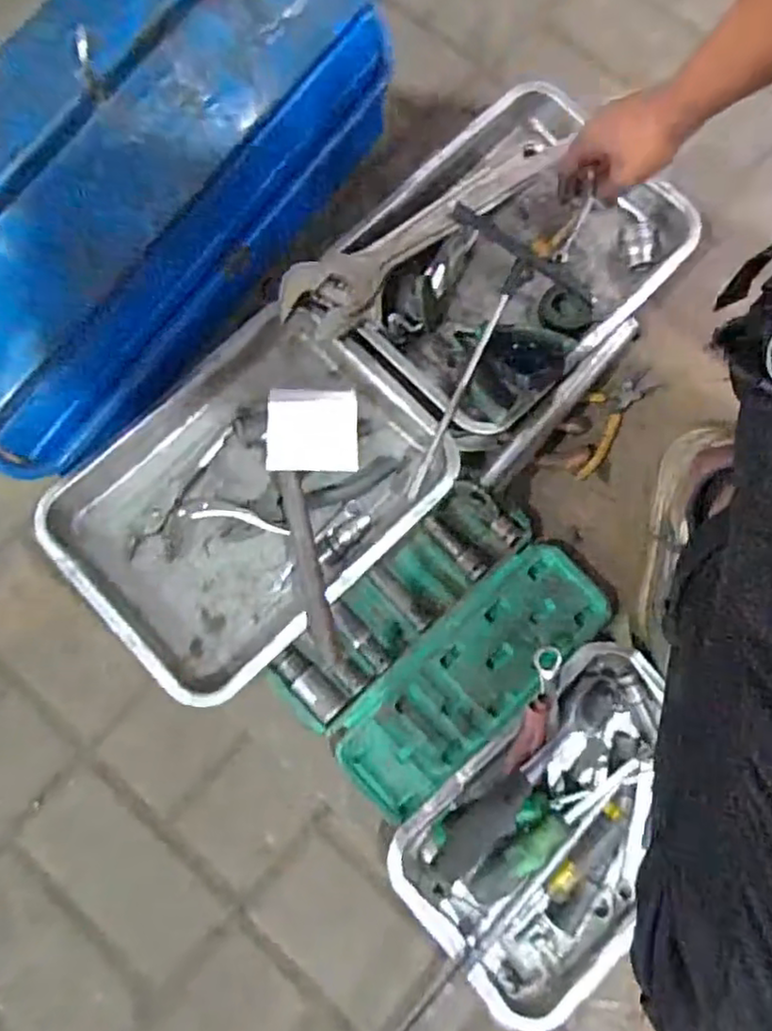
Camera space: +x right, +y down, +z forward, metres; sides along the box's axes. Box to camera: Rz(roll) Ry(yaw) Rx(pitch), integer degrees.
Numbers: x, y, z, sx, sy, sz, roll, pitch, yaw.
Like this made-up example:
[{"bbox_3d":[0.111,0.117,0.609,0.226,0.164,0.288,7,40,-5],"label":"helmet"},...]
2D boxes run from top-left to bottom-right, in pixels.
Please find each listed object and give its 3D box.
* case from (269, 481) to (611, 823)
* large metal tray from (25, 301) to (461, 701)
[{"bbox_3d":[0.056,0.118,0.640,0.302,0.040,0.200,-41,81,-8],"label":"case"},{"bbox_3d":[-0.134,-0.019,0.664,0.358,0.052,0.270,-44,81,-8],"label":"large metal tray"}]

